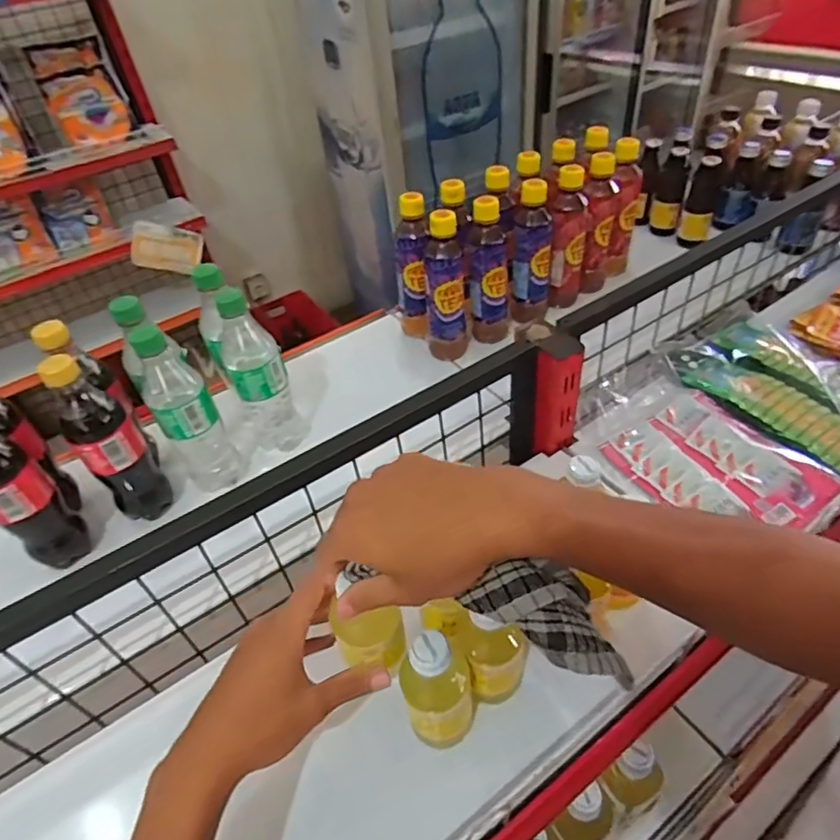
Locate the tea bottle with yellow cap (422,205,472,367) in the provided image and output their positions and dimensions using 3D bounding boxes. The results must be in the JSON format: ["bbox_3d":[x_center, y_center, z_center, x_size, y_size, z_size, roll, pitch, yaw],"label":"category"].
[{"bbox_3d":[0.036,-0.175,0.747,0.051,0.200,0.058,1,44,9],"label":"tea bottle with yellow cap"}]

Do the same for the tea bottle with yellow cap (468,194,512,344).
[{"bbox_3d":[0.095,-0.201,0.770,0.059,0.199,0.062,1,44,9],"label":"tea bottle with yellow cap"}]

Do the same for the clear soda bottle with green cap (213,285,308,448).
[{"bbox_3d":[-0.183,-0.050,0.645,0.063,0.203,0.068,-23,46,-17],"label":"clear soda bottle with green cap"}]

